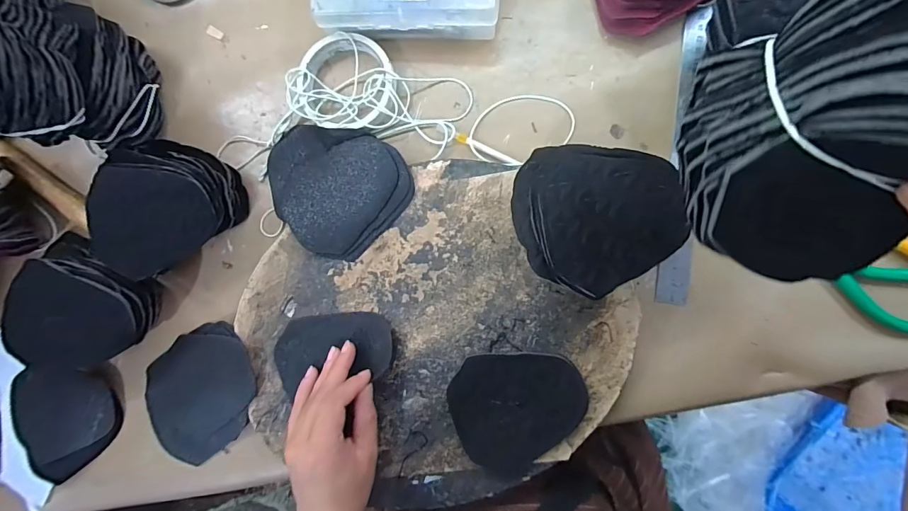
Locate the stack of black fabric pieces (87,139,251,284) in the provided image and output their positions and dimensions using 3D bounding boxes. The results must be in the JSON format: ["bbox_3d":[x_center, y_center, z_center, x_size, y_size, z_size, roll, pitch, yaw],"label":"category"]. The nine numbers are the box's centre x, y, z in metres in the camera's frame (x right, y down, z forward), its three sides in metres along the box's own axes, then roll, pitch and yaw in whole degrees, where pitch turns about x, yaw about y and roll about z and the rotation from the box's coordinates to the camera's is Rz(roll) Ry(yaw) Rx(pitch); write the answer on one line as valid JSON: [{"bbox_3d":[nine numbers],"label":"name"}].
[{"bbox_3d":[-0.262,-0.040,0.371,0.112,0.069,0.125,19,88,9],"label":"stack of black fabric pieces"}]

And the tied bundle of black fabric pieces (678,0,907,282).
[{"bbox_3d":[0.150,-0.056,0.160,0.093,0.089,0.113,16,87,9],"label":"tied bundle of black fabric pieces"}]

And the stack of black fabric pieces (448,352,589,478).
[{"bbox_3d":[0.053,0.130,0.335,0.107,0.008,0.095,-5,84,7],"label":"stack of black fabric pieces"}]

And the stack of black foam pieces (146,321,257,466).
[{"bbox_3d":[-0.234,0.125,0.378,0.118,0.014,0.106,-39,81,3],"label":"stack of black foam pieces"}]

